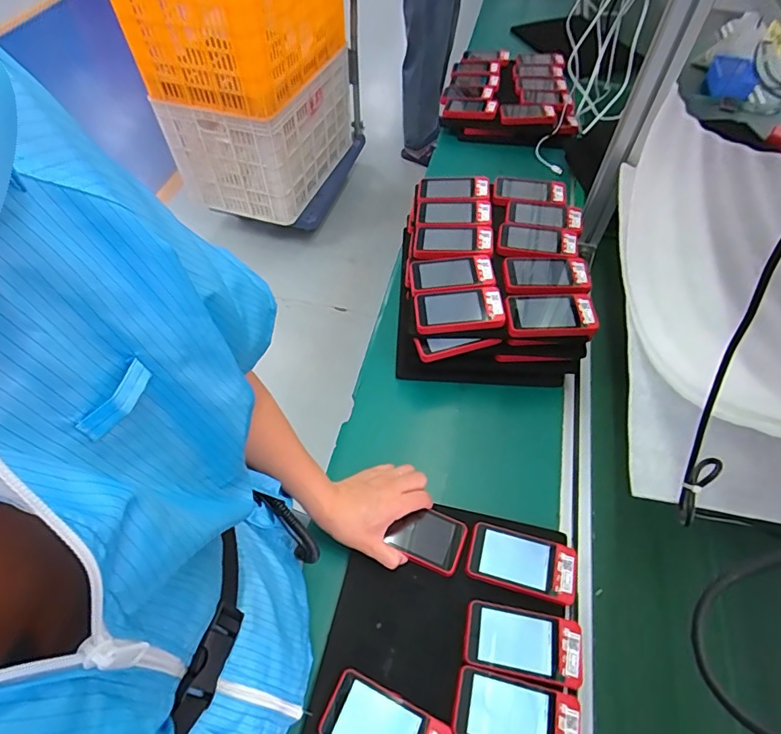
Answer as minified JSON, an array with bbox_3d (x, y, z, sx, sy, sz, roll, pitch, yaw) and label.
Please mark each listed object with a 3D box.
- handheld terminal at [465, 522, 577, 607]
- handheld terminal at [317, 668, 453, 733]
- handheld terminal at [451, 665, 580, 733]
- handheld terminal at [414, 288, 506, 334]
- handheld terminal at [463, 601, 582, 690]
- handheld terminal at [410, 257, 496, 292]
[{"bbox_3d":[0.151,0.225,0.550,0.118,0.012,0.066,14,56,9],"label":"handheld terminal"},{"bbox_3d":[-0.006,0.353,0.461,0.120,0.010,0.063,22,58,14],"label":"handheld terminal"},{"bbox_3d":[0.123,0.343,0.467,0.117,0.010,0.062,12,56,8],"label":"handheld terminal"},{"bbox_3d":[0.096,-0.081,0.665,0.120,0.022,0.063,0,55,0],"label":"handheld terminal"},{"bbox_3d":[0.140,0.292,0.503,0.120,0.012,0.062,11,56,7],"label":"handheld terminal"},{"bbox_3d":[0.091,-0.140,0.705,0.119,0.022,0.075,-3,55,-3],"label":"handheld terminal"}]

